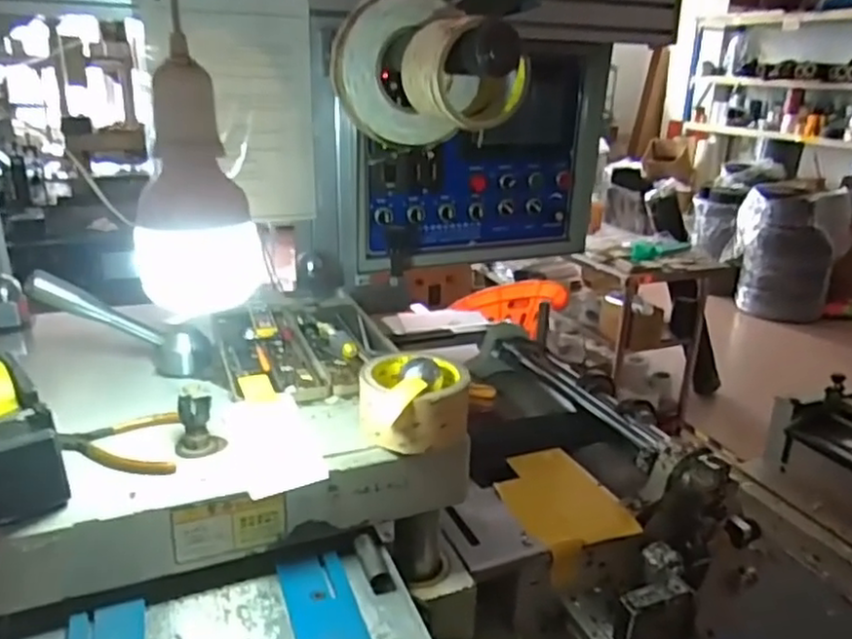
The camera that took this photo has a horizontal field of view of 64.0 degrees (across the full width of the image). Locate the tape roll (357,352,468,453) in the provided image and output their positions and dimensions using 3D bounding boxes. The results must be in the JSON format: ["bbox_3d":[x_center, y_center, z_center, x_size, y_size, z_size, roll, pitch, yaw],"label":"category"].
[{"bbox_3d":[-0.011,0.071,0.596,0.093,0.056,0.086,0,20,-6],"label":"tape roll"}]

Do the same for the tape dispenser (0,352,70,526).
[{"bbox_3d":[-0.301,0.085,0.486,0.058,0.086,0.117,-13,25,-36],"label":"tape dispenser"}]

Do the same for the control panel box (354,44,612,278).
[{"bbox_3d":[0.100,-0.244,1.076,0.421,0.325,0.080,-9,23,-29],"label":"control panel box"}]

